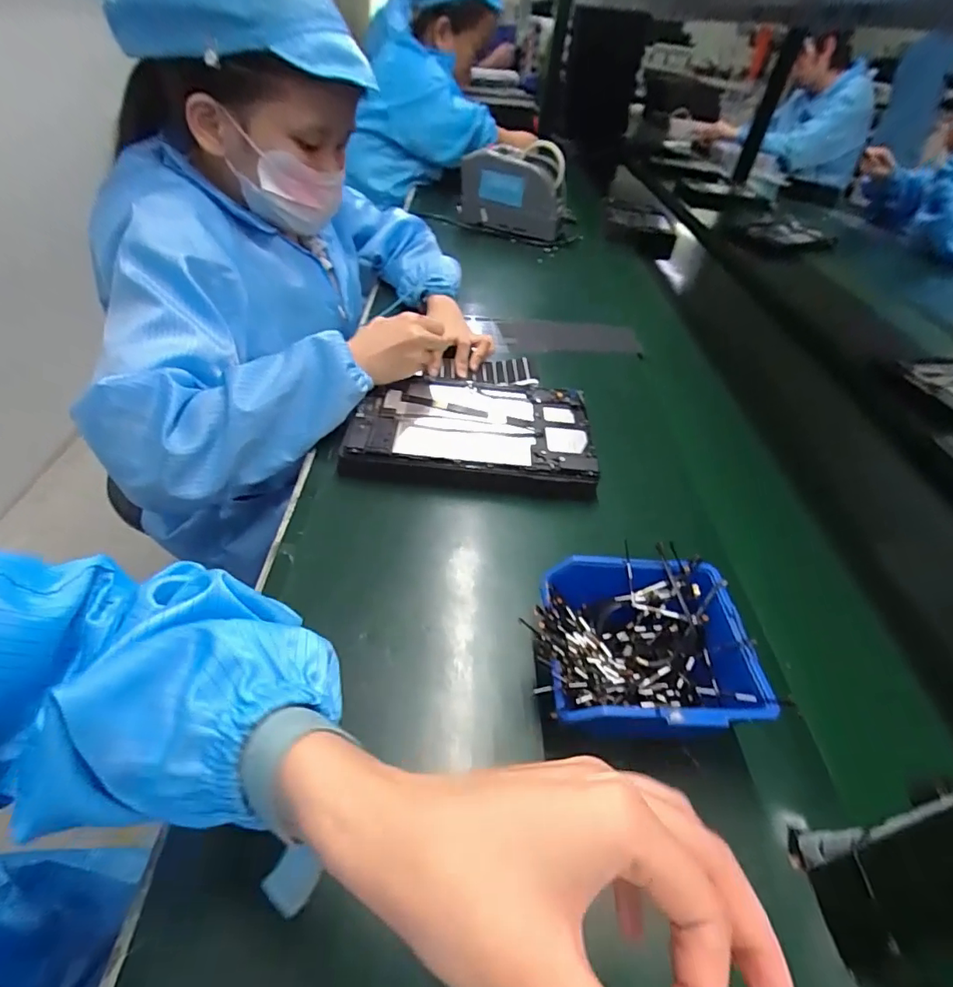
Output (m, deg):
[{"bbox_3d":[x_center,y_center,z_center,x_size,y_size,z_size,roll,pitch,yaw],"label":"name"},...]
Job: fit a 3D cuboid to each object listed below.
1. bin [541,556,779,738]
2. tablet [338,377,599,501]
[{"bbox_3d":[0.107,0.108,0.344,0.123,0.060,0.118,2,42,-5],"label":"bin"},{"bbox_3d":[-0.003,-0.064,0.542,0.239,0.033,0.155,4,42,-3],"label":"tablet"}]

